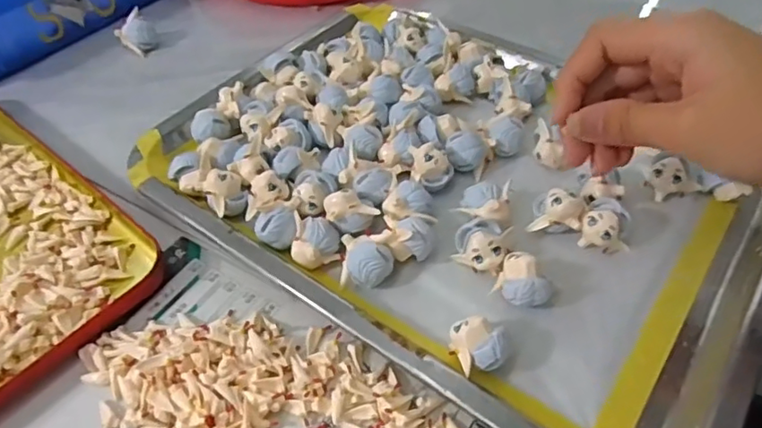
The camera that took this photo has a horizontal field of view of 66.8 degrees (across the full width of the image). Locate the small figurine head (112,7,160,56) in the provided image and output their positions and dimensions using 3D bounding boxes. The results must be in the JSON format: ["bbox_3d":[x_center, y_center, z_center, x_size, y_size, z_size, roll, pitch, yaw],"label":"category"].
[{"bbox_3d":[-0.195,-0.144,0.463,0.024,0.027,0.024,25,53,20],"label":"small figurine head"}]

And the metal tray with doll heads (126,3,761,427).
[{"bbox_3d":[0.047,-0.026,0.343,0.337,0.028,0.249,30,55,23],"label":"metal tray with doll heads"}]

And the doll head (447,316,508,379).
[{"bbox_3d":[0.044,0.061,0.263,0.024,0.022,0.023,3,48,1],"label":"doll head"}]

